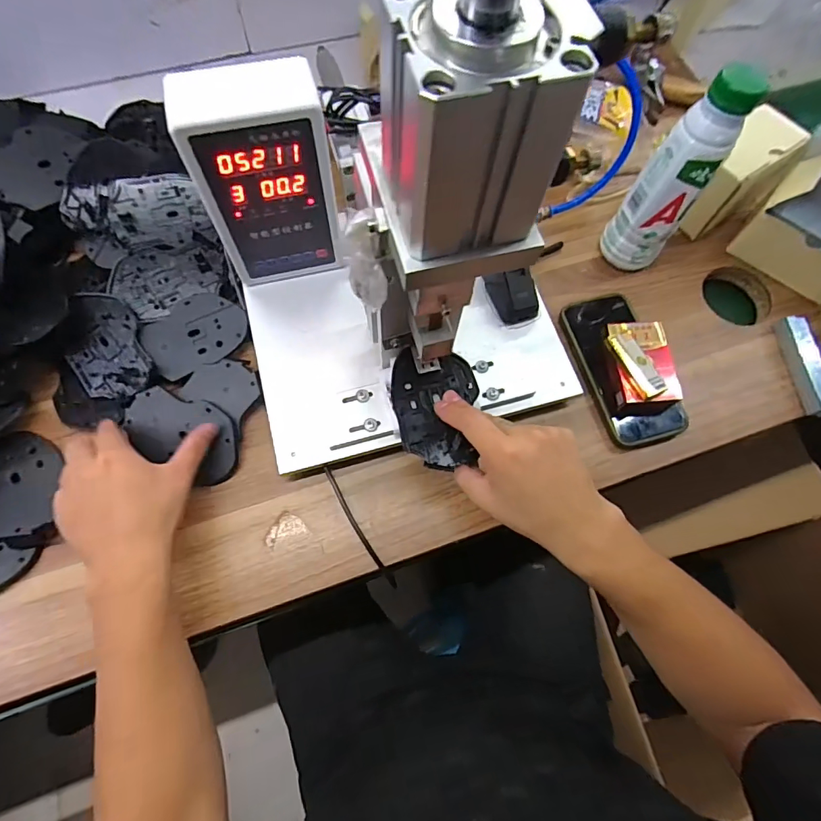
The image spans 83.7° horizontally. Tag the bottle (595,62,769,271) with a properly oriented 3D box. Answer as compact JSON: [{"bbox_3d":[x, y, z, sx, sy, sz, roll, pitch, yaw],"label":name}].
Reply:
[{"bbox_3d":[0.252,-0.214,0.451,0.055,0.204,0.053,1,70,-2],"label":"bottle"}]

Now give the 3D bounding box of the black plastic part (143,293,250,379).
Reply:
[{"bbox_3d":[-0.215,-0.078,0.461,0.094,0.009,0.077,-30,74,-12],"label":"black plastic part"}]

